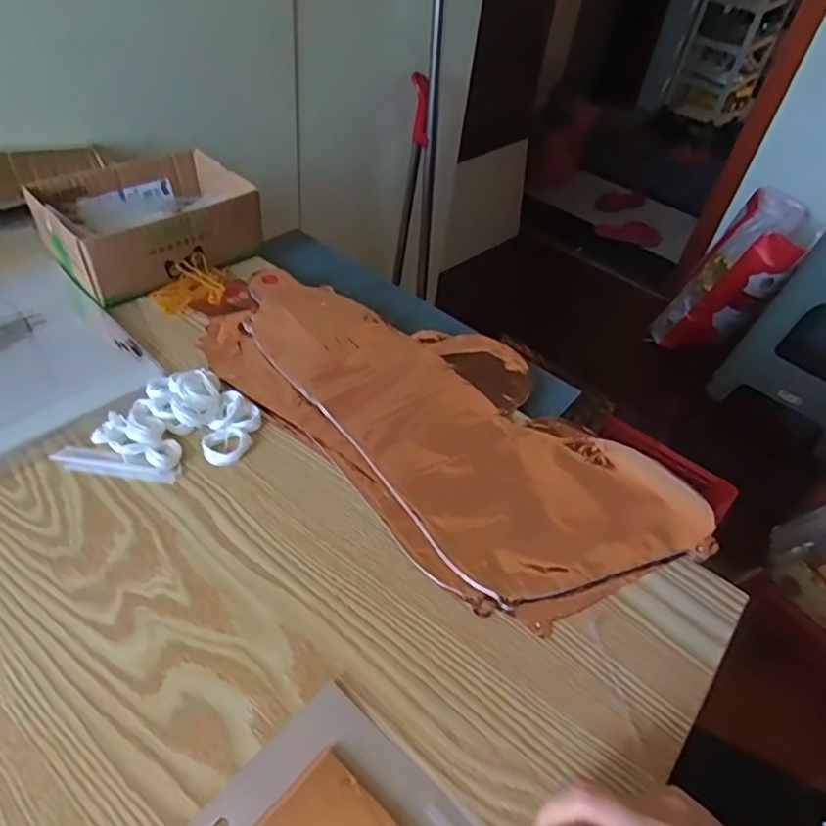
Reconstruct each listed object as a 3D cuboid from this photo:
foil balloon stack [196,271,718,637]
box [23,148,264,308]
[{"bbox_3d":[0.021,-0.003,0.512,0.214,0.023,0.416,-32,57,-33],"label":"foil balloon stack"},{"bbox_3d":[-0.265,-0.193,0.619,0.182,0.067,0.144,-33,57,-33],"label":"box"}]

